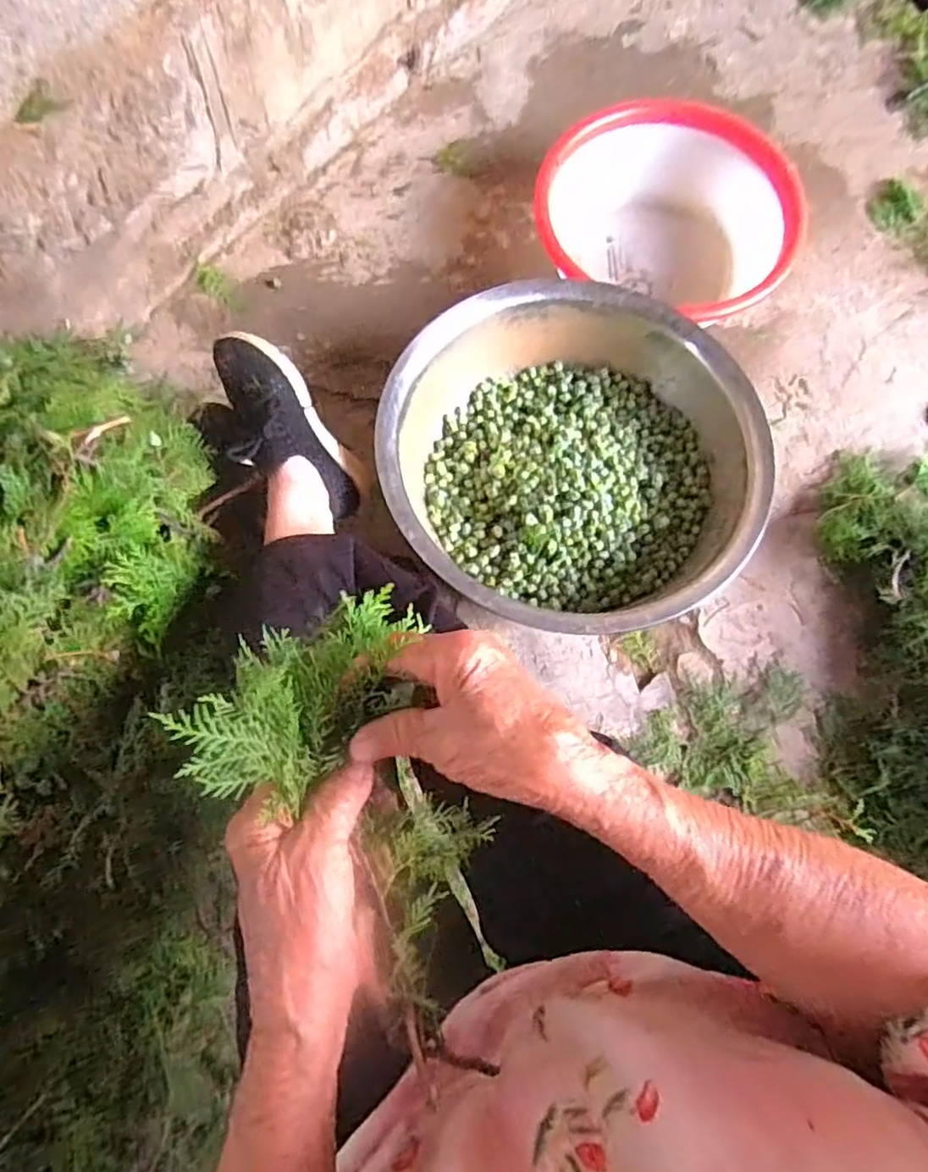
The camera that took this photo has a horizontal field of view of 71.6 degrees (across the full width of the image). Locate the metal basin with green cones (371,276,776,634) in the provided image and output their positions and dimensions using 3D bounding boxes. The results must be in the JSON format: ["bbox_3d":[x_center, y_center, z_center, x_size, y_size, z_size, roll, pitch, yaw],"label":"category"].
[{"bbox_3d":[0.132,-0.153,0.804,0.446,0.142,0.425,0,72,-1],"label":"metal basin with green cones"}]

